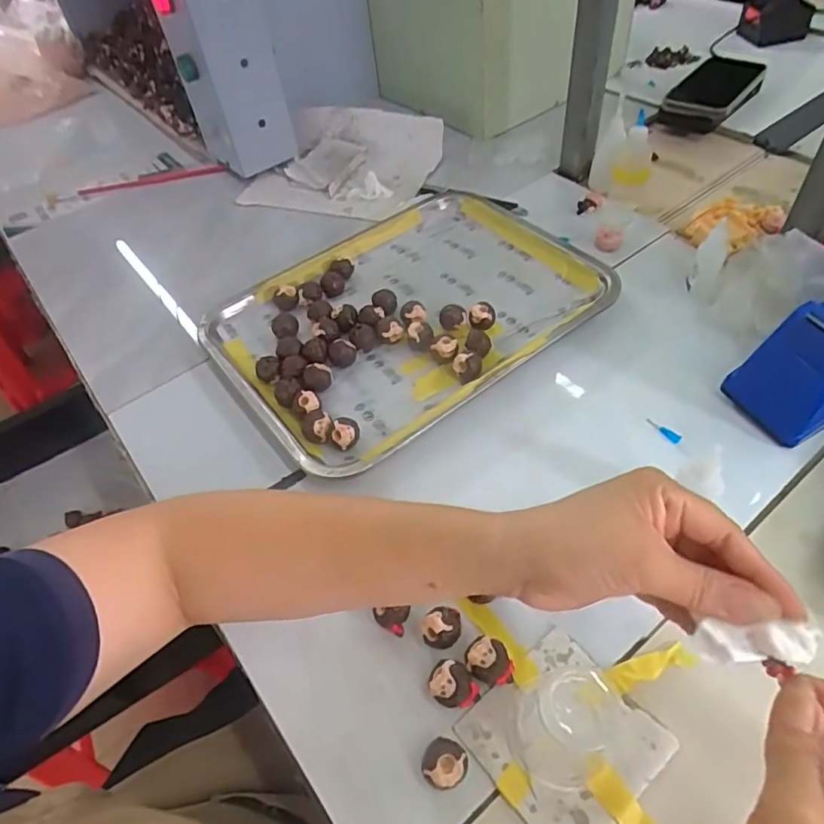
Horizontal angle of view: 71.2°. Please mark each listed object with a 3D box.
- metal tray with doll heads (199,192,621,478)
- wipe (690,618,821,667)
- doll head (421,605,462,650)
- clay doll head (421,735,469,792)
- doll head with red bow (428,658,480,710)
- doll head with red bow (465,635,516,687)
[{"bbox_3d":[0.005,-0.106,0.560,0.375,0.027,0.258,-34,55,-21],"label":"metal tray with doll heads"},{"bbox_3d":[0.150,0.102,0.250,0.049,0.011,0.016,-8,48,15],"label":"wipe"},{"bbox_3d":[0.018,0.138,0.365,0.025,0.024,0.021,1,50,6],"label":"doll head"},{"bbox_3d":[0.018,0.196,0.319,0.023,0.022,0.025,-3,50,3],"label":"clay doll head"},{"bbox_3d":[0.025,0.163,0.345,0.028,0.022,0.023,-8,50,-1],"label":"doll head with red bow"},{"bbox_3d":[0.047,0.153,0.350,0.027,0.021,0.023,31,59,28],"label":"doll head with red bow"}]

